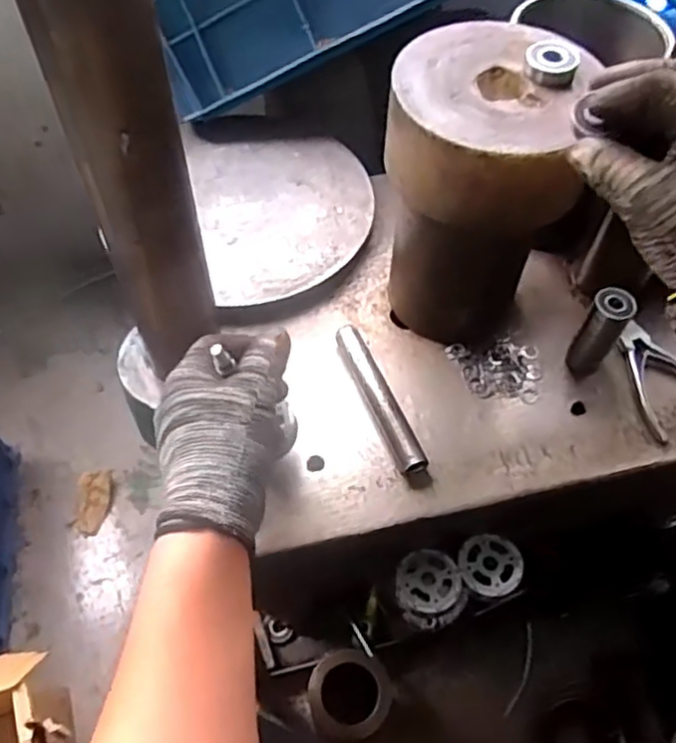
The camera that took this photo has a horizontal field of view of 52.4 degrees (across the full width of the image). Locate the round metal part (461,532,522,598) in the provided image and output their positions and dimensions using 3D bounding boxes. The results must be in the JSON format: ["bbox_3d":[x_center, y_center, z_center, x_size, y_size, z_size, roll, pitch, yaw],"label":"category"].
[{"bbox_3d":[0.125,0.157,0.560,0.050,0.009,0.051,1,56,-1],"label":"round metal part"}]

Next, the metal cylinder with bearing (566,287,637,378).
[{"bbox_3d":[0.216,-0.031,0.567,0.029,0.082,0.029,27,59,16],"label":"metal cylinder with bearing"}]

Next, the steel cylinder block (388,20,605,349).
[{"bbox_3d":[0.107,-0.134,0.545,0.138,0.218,0.145,8,56,4],"label":"steel cylinder block"}]

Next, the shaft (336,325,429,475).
[{"bbox_3d":[0.032,0.020,0.563,0.023,0.015,0.143,-19,58,-13],"label":"shaft"}]

